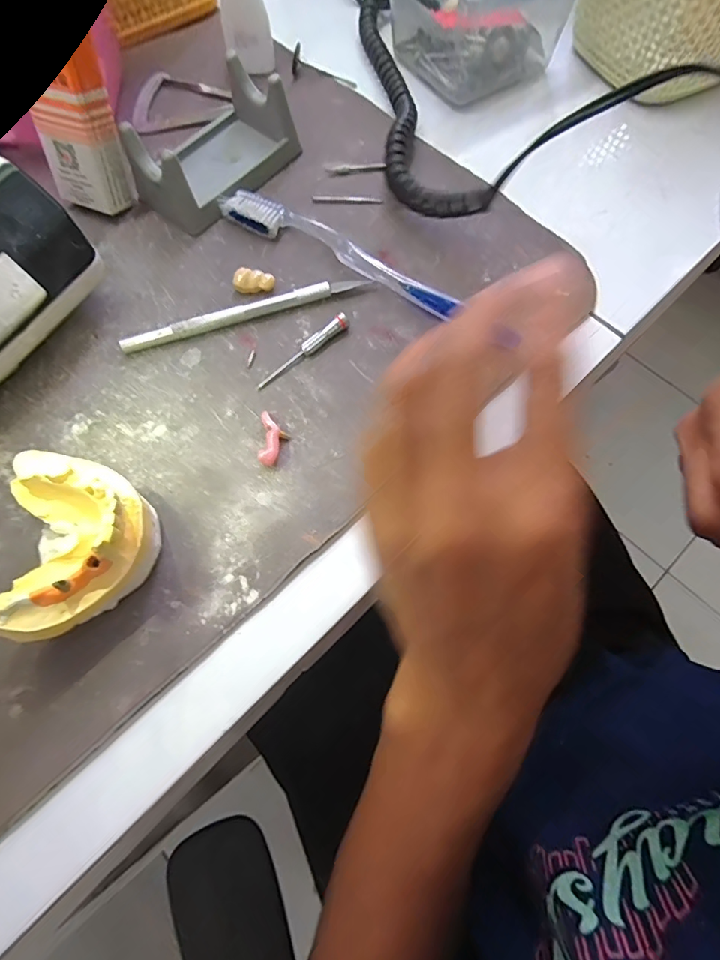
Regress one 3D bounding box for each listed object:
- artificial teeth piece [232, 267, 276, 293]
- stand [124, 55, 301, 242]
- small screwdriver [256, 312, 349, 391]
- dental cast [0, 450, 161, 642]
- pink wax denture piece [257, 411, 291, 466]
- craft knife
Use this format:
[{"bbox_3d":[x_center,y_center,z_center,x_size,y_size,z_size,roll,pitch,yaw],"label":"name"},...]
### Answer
[{"bbox_3d":[-0.059,-0.112,0.262,0.022,0.009,0.011,-6,69,-2],"label":"artificial teeth piece"},{"bbox_3d":[-0.090,-0.202,0.281,0.060,0.038,0.098,38,74,14],"label":"stand"},{"bbox_3d":[-0.031,-0.068,0.246,0.059,0.009,0.007,-38,73,-13],"label":"small screwdriver"},{"bbox_3d":[-0.114,0.024,0.194,0.050,0.041,0.071,-12,70,-4],"label":"dental cast"},{"bbox_3d":[-0.042,-0.020,0.229,0.013,0.007,0.027,-1,69,0],"label":"pink wax denture piece"},{"bbox_3d":[-0.059,-0.091,0.255,0.138,0.009,0.008,-17,70,-6],"label":"craft knife"}]

